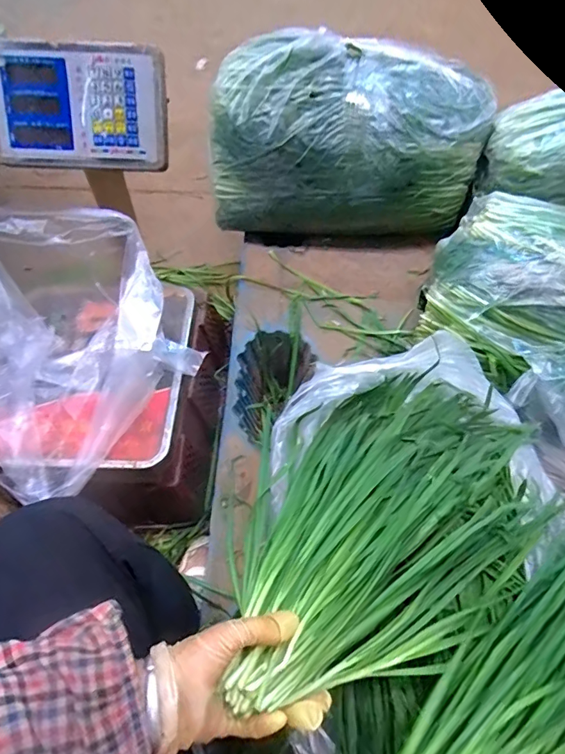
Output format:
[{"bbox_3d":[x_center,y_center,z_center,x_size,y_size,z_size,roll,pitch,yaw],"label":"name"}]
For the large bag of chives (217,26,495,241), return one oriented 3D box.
[{"bbox_3d":[0.123,-0.465,0.867,0.510,0.263,0.250,5,57,3],"label":"large bag of chives"}]

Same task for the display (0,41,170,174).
[{"bbox_3d":[-0.278,-0.372,0.612,0.237,0.151,0.050,5,21,3],"label":"display"}]

